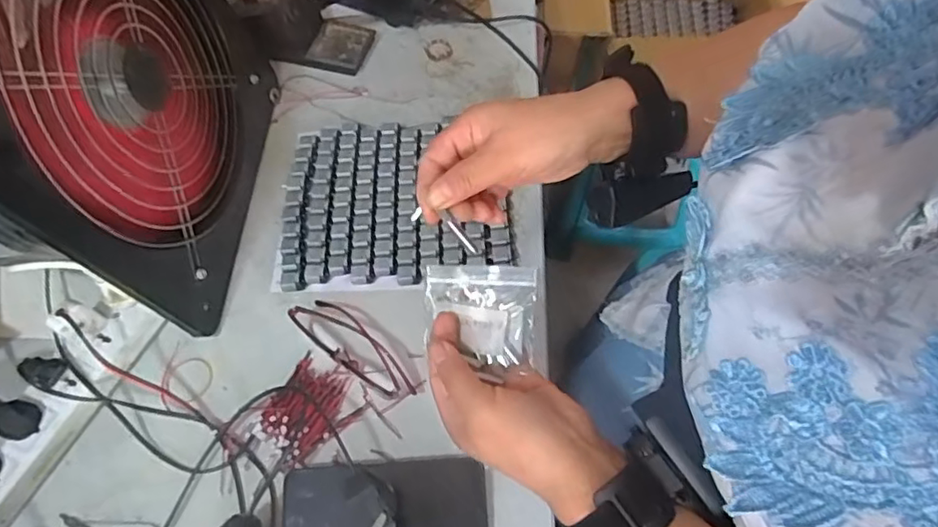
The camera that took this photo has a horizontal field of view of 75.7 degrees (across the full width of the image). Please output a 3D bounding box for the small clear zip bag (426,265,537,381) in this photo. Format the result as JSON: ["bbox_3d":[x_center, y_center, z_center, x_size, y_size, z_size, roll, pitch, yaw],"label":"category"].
[{"bbox_3d":[0.008,0.033,0.399,0.072,0.014,0.063,-1,80,15],"label":"small clear zip bag"}]

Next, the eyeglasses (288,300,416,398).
[{"bbox_3d":[-0.108,0.077,0.564,0.136,0.030,0.043,36,69,20],"label":"eyeglasses"}]

